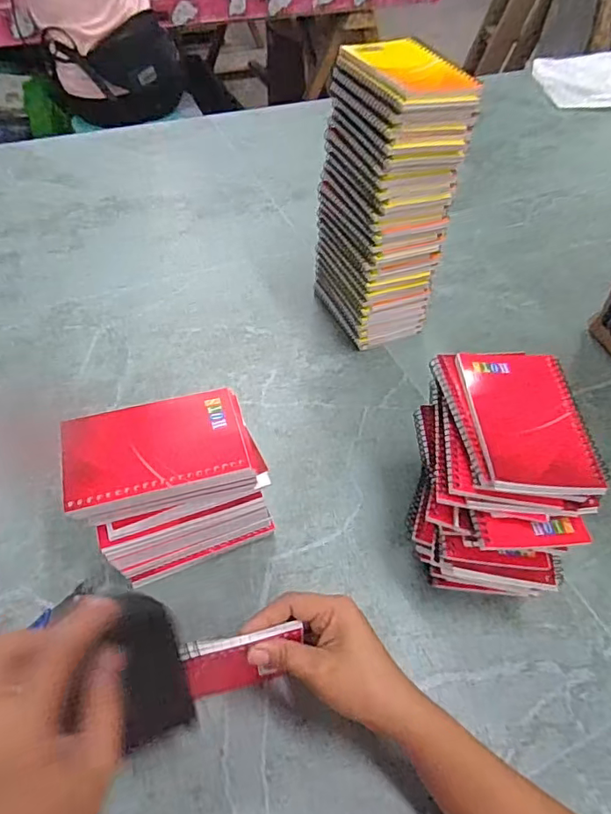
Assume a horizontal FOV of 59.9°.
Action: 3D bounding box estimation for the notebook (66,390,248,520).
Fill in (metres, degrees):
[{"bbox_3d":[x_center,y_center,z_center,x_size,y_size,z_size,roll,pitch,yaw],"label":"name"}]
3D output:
[{"bbox_3d":[-0.112,0.028,0.396,0.128,0.009,0.079,-13,52,-14],"label":"notebook"}]

